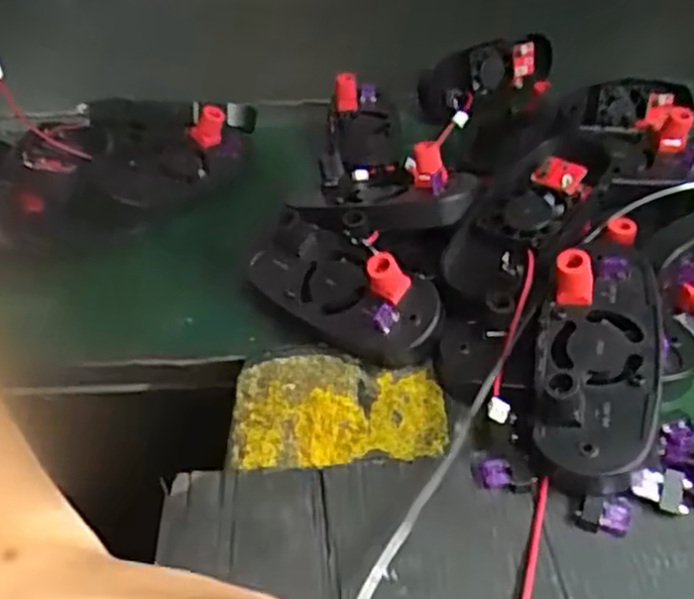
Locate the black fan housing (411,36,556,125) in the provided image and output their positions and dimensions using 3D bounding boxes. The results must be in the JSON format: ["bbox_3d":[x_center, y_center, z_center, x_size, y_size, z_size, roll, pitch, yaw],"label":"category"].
[{"bbox_3d":[0.106,-0.169,0.549,0.127,0.041,0.023,-28,46,-24],"label":"black fan housing"}]

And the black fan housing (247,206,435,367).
[{"bbox_3d":[-0.008,-0.010,0.365,0.115,0.037,0.050,26,73,29],"label":"black fan housing"}]

